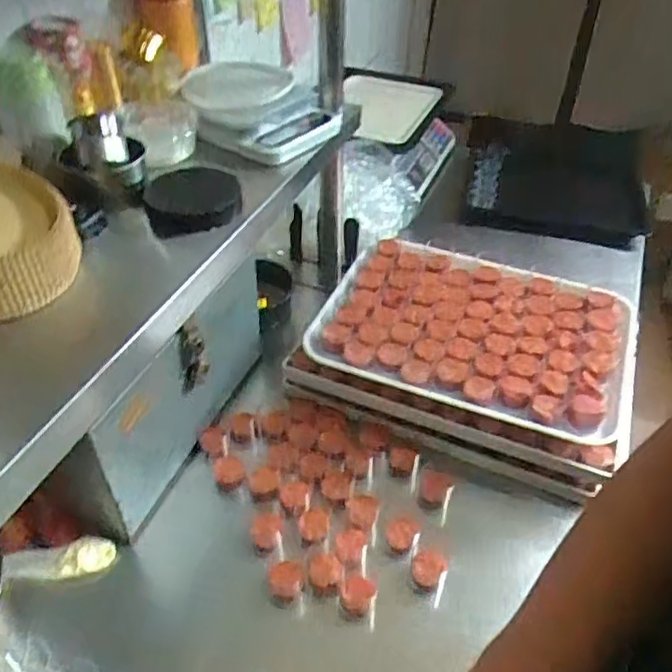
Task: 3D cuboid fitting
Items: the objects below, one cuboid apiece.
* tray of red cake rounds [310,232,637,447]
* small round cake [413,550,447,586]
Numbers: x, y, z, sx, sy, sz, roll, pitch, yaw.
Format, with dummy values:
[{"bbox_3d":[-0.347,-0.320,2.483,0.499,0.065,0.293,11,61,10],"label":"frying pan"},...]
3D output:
[{"bbox_3d":[0.194,-0.018,0.890,0.407,0.034,0.297,16,44,14],"label":"tray of red cake rounds"},{"bbox_3d":[0.108,0.274,0.733,0.034,0.034,0.036,22,45,19],"label":"small round cake"}]

